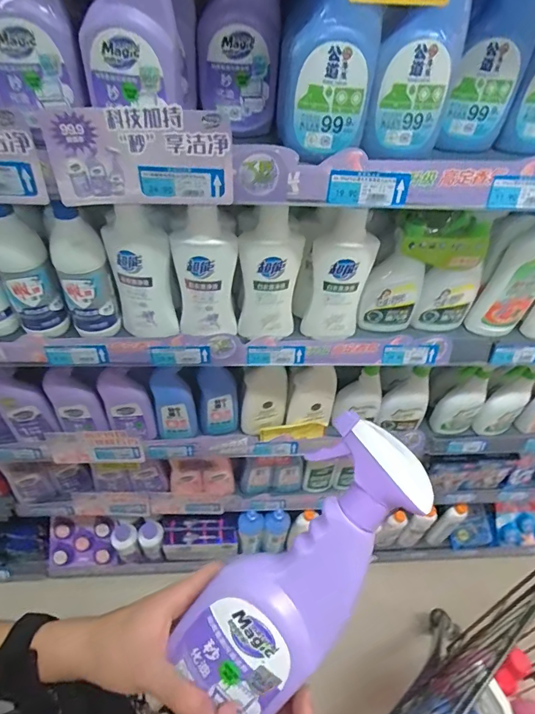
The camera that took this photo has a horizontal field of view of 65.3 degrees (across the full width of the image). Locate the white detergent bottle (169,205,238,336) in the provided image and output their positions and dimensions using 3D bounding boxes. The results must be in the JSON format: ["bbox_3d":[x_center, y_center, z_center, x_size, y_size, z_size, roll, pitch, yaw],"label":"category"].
[{"bbox_3d":[-0.095,-0.122,0.641,0.088,0.206,0.048,-13,49,-17],"label":"white detergent bottle"}]

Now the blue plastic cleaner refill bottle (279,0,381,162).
[{"bbox_3d":[0.072,-0.334,0.437,0.097,0.214,0.055,-3,47,-8],"label":"blue plastic cleaner refill bottle"}]

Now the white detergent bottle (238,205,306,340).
[{"bbox_3d":[0.004,-0.129,0.653,0.089,0.216,0.066,7,47,2],"label":"white detergent bottle"}]

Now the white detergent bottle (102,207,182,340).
[{"bbox_3d":[-0.192,-0.130,0.641,0.098,0.240,0.059,-1,47,-6],"label":"white detergent bottle"}]

